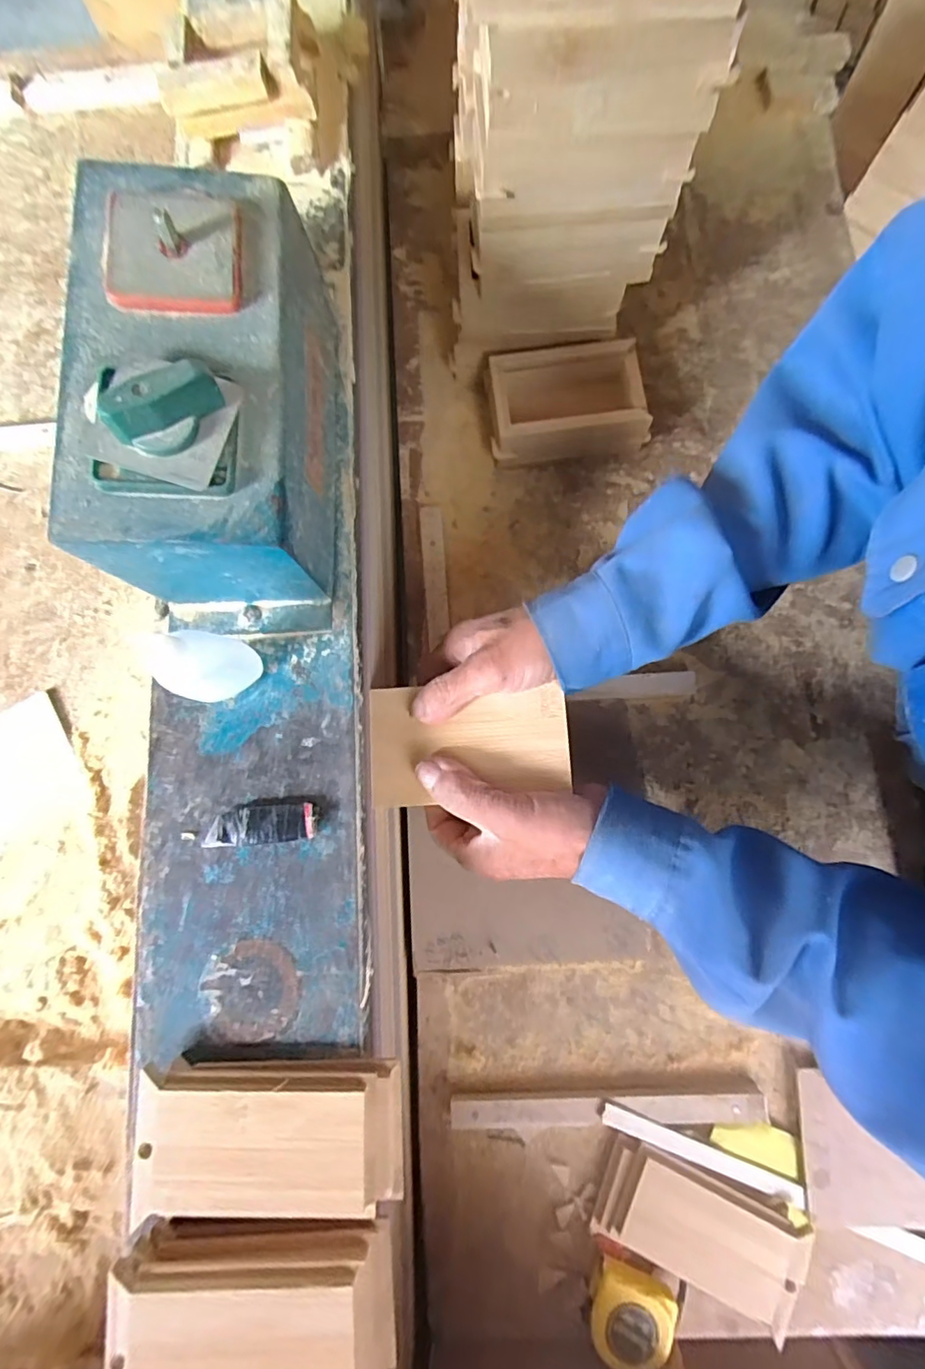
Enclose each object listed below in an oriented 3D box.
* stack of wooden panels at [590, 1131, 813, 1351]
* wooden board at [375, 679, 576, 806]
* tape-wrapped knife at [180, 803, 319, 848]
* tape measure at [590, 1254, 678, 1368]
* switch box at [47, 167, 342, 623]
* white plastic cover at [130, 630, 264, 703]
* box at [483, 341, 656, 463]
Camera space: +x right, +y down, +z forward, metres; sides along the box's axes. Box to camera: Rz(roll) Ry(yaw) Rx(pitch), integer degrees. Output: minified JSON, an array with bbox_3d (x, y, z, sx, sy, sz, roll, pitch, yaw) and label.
[{"bbox_3d":[0.169,0.385,0.394,0.133,0.029,0.069,20,81,5],"label":"stack of wooden panels"},{"bbox_3d":[0.005,0.036,0.357,0.125,0.010,0.072,-4,80,0],"label":"wooden board"},{"bbox_3d":[-0.123,0.081,0.319,0.076,0.009,0.021,-5,80,2],"label":"tape-wrapped knife"},{"bbox_3d":[0.119,0.441,0.390,0.054,0.026,0.052,13,81,4],"label":"tape measure"},{"bbox_3d":[-0.133,-0.150,0.302,0.105,0.116,0.220,-3,80,2],"label":"switch box"},{"bbox_3d":[-0.137,-0.010,0.297,0.031,0.077,0.036,15,81,5],"label":"white plastic cover"},{"bbox_3d":[0.090,-0.246,0.491,0.132,0.056,0.083,-7,80,0],"label":"box"}]

